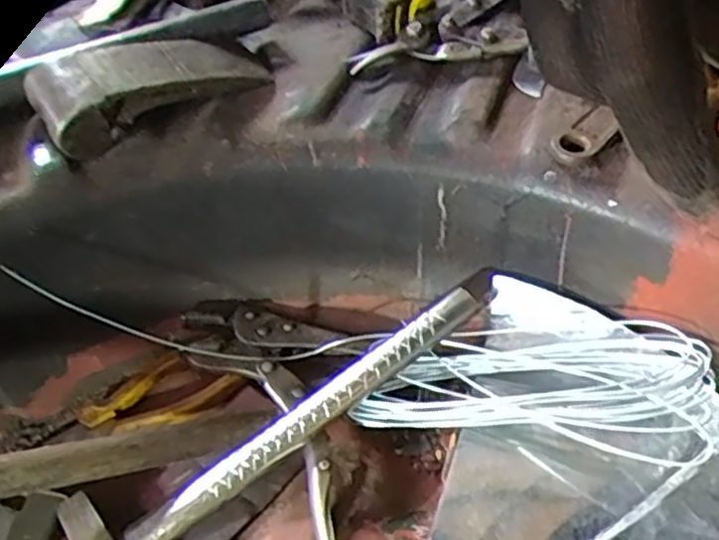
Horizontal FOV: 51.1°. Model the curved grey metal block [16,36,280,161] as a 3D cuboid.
[{"bbox_3d":[-0.143,-0.132,0.514,0.158,0.044,0.071,-28,51,-26],"label":"curved grey metal block"}]

